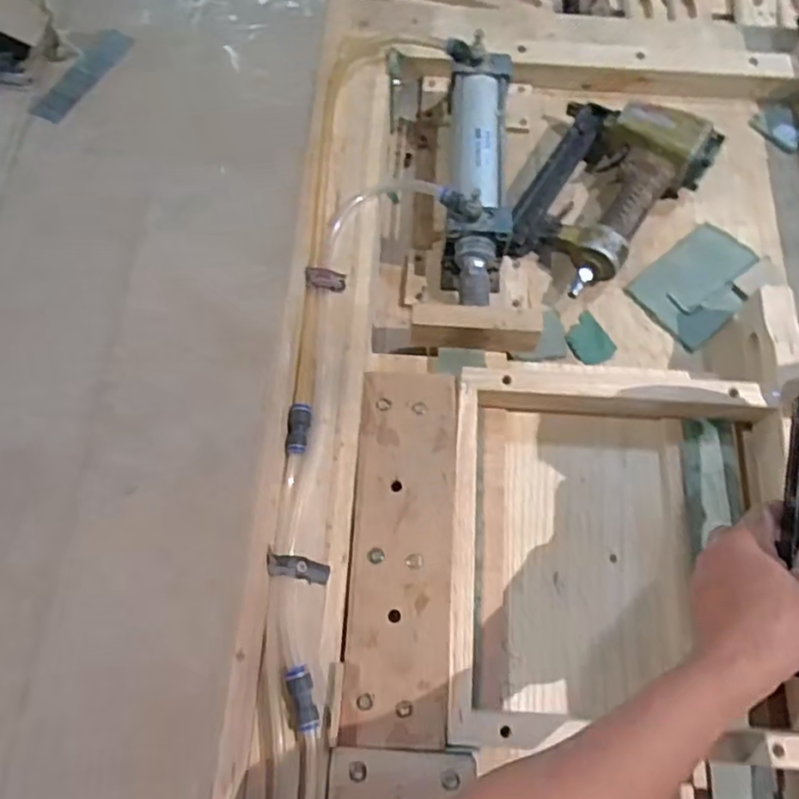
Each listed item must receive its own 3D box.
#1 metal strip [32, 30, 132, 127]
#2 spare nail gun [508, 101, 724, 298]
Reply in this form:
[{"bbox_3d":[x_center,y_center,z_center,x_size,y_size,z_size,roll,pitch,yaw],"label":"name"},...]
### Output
[{"bbox_3d":[-0.269,-0.276,0.550,0.027,0.004,0.104,32,76,4],"label":"metal strip"},{"bbox_3d":[0.210,-0.211,0.660,0.155,0.066,0.212,31,73,10],"label":"spare nail gun"}]

